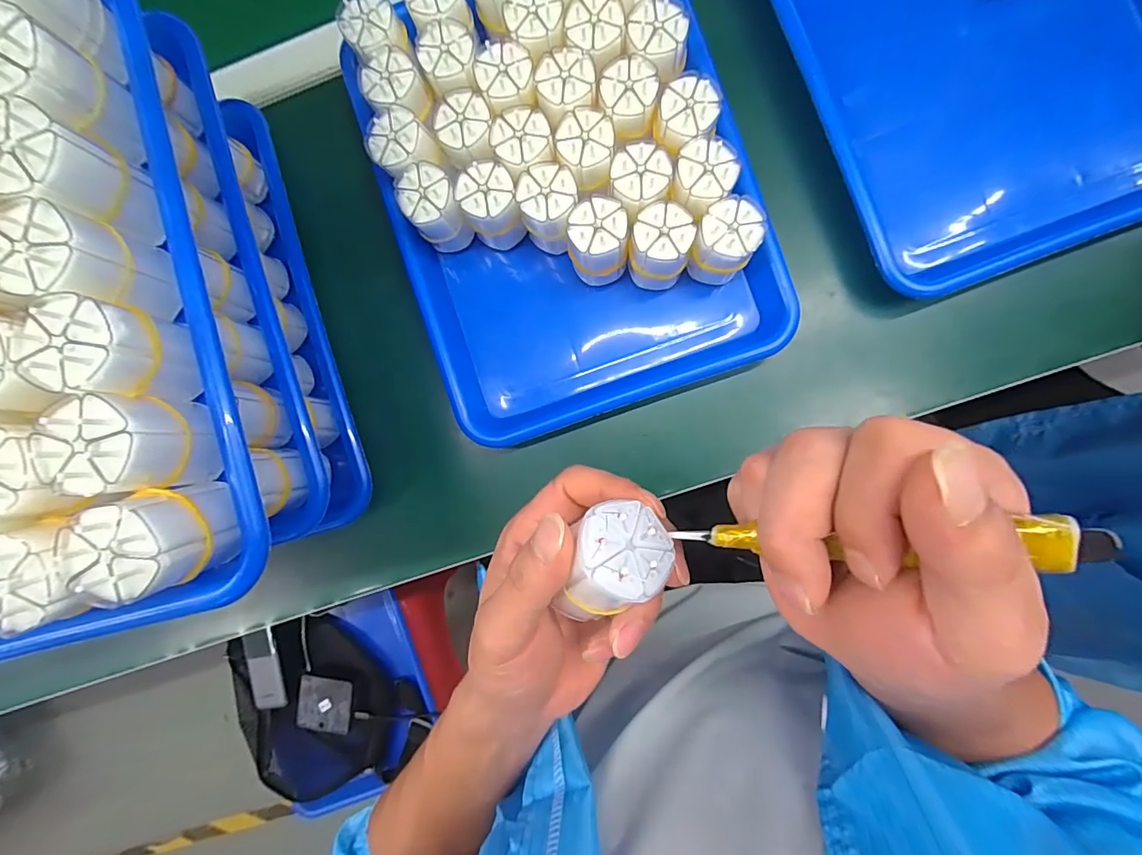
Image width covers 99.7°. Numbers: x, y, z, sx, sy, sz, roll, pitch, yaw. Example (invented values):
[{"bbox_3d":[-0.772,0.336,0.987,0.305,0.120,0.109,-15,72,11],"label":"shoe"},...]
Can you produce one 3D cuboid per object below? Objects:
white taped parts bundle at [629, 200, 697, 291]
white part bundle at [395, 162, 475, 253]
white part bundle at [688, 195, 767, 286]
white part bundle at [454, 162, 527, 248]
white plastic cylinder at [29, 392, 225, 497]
[{"bbox_3d":[0.060,-0.119,0.326,0.038,0.060,0.038,6,87,5],"label":"white taped parts bundle"},{"bbox_3d":[-0.093,-0.148,0.338,0.040,0.055,0.043,-36,84,2],"label":"white part bundle"},{"bbox_3d":[0.101,-0.120,0.319,0.037,0.056,0.038,0,87,5],"label":"white part bundle"},{"bbox_3d":[-0.052,-0.149,0.338,0.038,0.063,0.038,0,87,5],"label":"white part bundle"},{"bbox_3d":[-0.182,0.008,0.210,0.035,0.061,0.039,8,87,6],"label":"white plastic cylinder"}]

